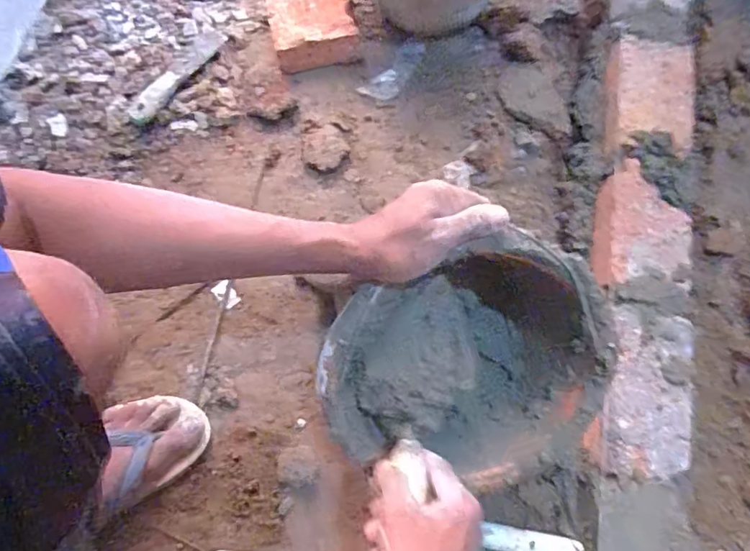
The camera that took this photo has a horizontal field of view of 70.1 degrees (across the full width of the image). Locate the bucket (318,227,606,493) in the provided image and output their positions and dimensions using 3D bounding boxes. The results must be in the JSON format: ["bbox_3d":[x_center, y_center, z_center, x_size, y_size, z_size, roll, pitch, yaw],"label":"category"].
[{"bbox_3d":[0.074,0.078,0.507,0.254,0.140,0.246,-4,114,-9],"label":"bucket"}]

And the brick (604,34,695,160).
[{"bbox_3d":[0.380,-0.239,0.749,0.111,0.058,0.196,11,70,0],"label":"brick"}]

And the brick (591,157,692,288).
[{"bbox_3d":[0.339,-0.052,0.687,0.112,0.055,0.183,16,70,2],"label":"brick"}]

